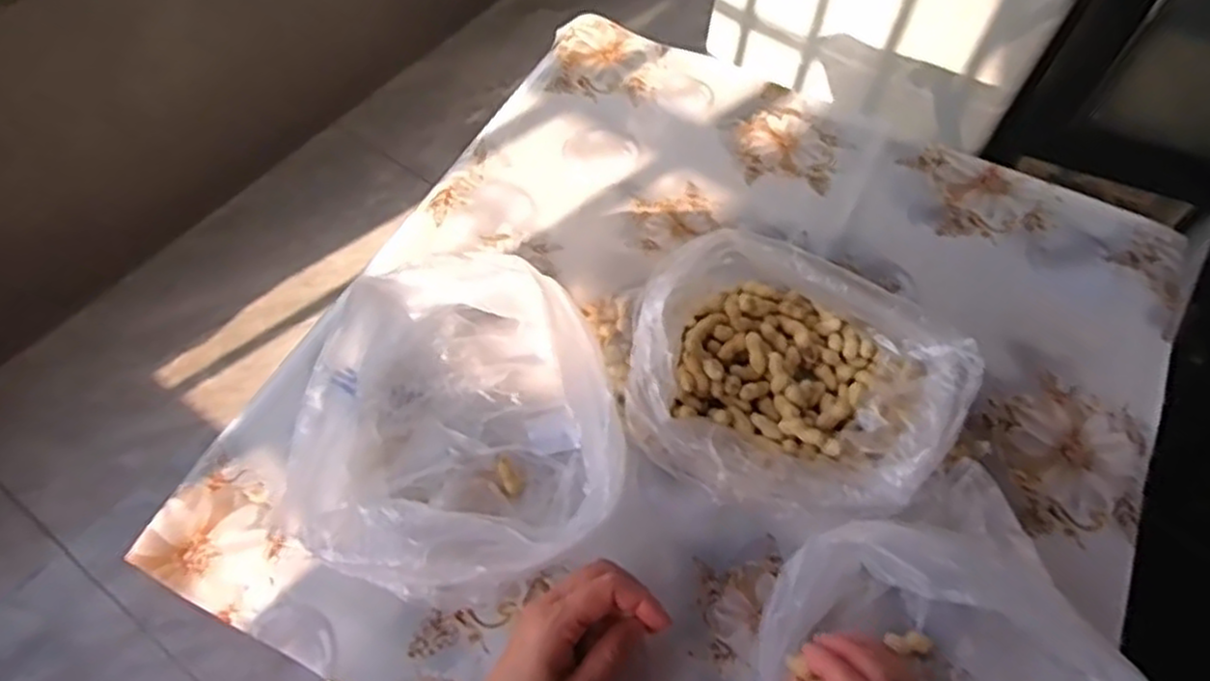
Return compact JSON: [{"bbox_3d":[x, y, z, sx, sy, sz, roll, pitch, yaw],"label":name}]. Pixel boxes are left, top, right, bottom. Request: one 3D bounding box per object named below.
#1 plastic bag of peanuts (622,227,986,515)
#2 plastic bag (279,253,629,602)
[{"bbox_3d":[0.125,0.030,0.519,0.202,0.106,0.183,38,63,19],"label":"plastic bag of peanuts"},{"bbox_3d":[-0.097,0.056,0.508,0.194,0.082,0.213,-5,58,-6],"label":"plastic bag"}]

